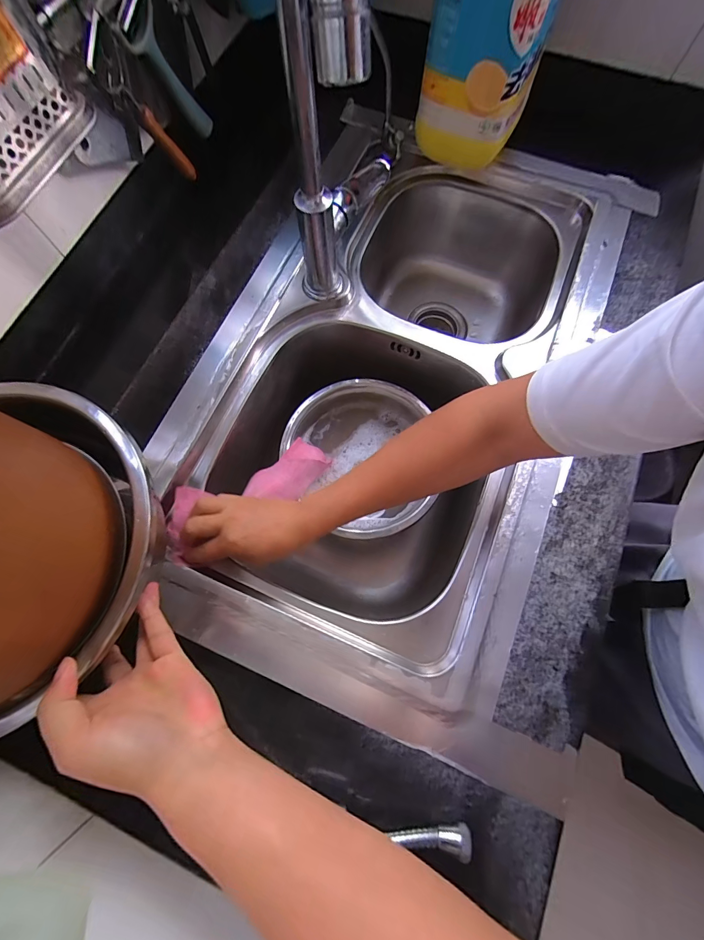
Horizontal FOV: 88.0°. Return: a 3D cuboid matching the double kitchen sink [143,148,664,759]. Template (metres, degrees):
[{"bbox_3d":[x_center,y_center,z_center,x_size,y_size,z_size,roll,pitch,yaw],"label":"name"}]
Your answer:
[{"bbox_3d":[0.075,-0.116,0.546,0.423,0.197,0.774,23,75,7],"label":"double kitchen sink"}]

